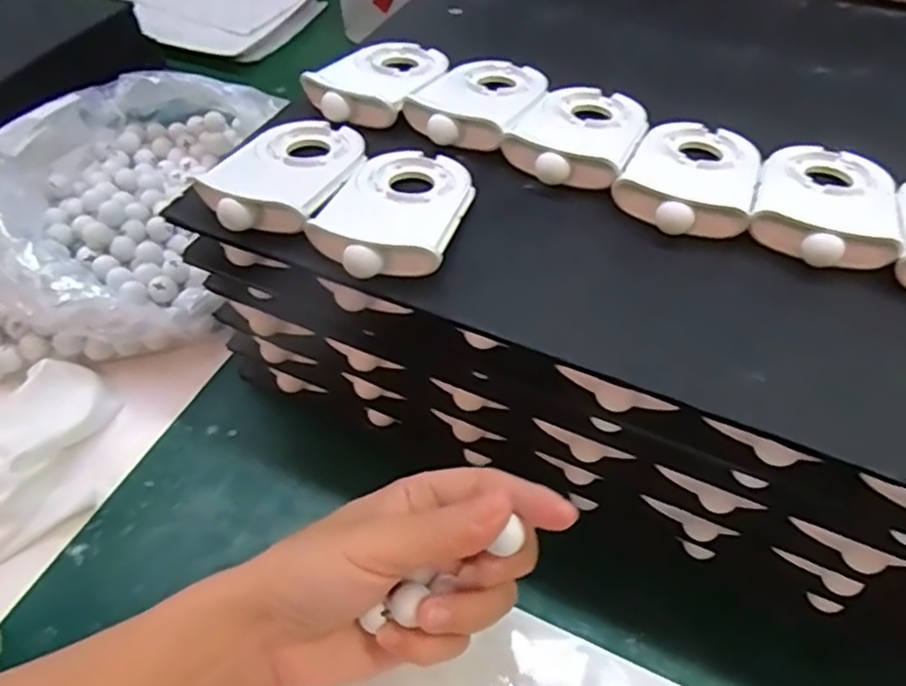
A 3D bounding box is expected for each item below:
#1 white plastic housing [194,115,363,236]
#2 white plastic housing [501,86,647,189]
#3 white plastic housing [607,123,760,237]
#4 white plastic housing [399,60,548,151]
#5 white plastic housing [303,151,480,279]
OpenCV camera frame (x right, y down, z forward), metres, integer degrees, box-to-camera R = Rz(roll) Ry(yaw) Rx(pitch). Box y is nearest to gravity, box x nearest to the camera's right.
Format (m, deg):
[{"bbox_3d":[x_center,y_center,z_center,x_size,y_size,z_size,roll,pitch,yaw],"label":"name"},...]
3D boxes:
[{"bbox_3d":[-0.076,-0.084,0.313,0.056,0.020,0.088,21,53,17],"label":"white plastic housing"},{"bbox_3d":[0.064,-0.108,0.334,0.058,0.016,0.084,21,53,17],"label":"white plastic housing"},{"bbox_3d":[0.112,-0.081,0.313,0.057,0.017,0.087,19,53,16],"label":"white plastic housing"},{"bbox_3d":[0.013,-0.132,0.354,0.057,0.018,0.086,20,53,17],"label":"white plastic housing"},{"bbox_3d":[-0.025,-0.062,0.298,0.058,0.019,0.085,13,51,11],"label":"white plastic housing"}]

